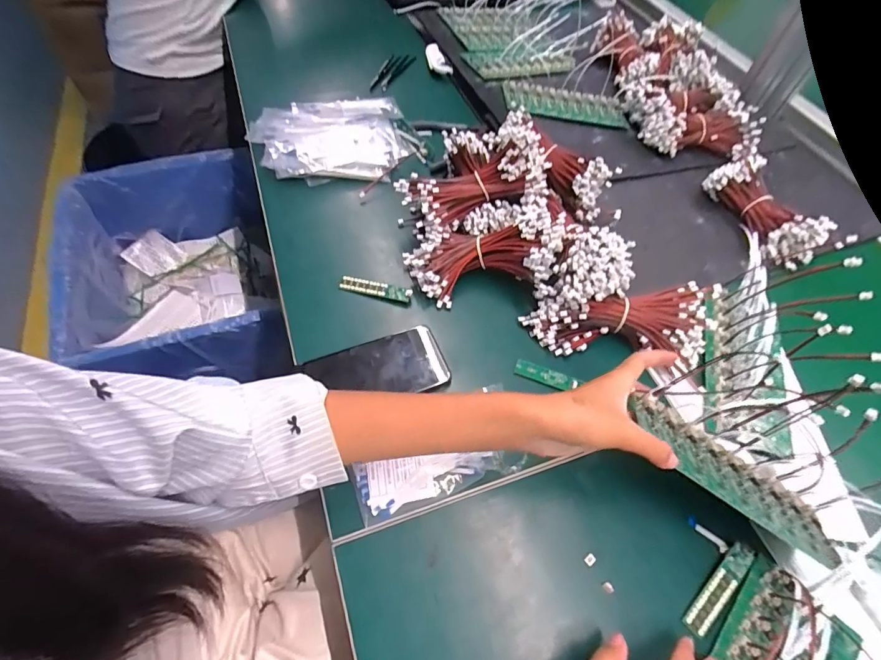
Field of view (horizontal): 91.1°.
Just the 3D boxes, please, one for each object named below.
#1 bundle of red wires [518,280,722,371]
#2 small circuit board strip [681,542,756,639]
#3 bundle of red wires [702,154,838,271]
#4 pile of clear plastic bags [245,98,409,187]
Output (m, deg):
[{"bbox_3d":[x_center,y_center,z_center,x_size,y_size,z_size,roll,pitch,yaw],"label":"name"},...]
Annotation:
[{"bbox_3d":[0.195,0.002,0.459,0.194,0.046,0.093,-5,58,-9],"label":"bundle of red wires"},{"bbox_3d":[0.227,0.208,0.349,0.085,0.006,0.019,-35,67,-24],"label":"small circuit board strip"},{"bbox_3d":[0.433,-0.159,0.575,0.071,0.051,0.164,-12,59,-13],"label":"bundle of red wires"},{"bbox_3d":[-0.162,-0.287,0.628,0.207,0.029,0.195,-5,58,-8],"label":"pile of clear plastic bags"}]

